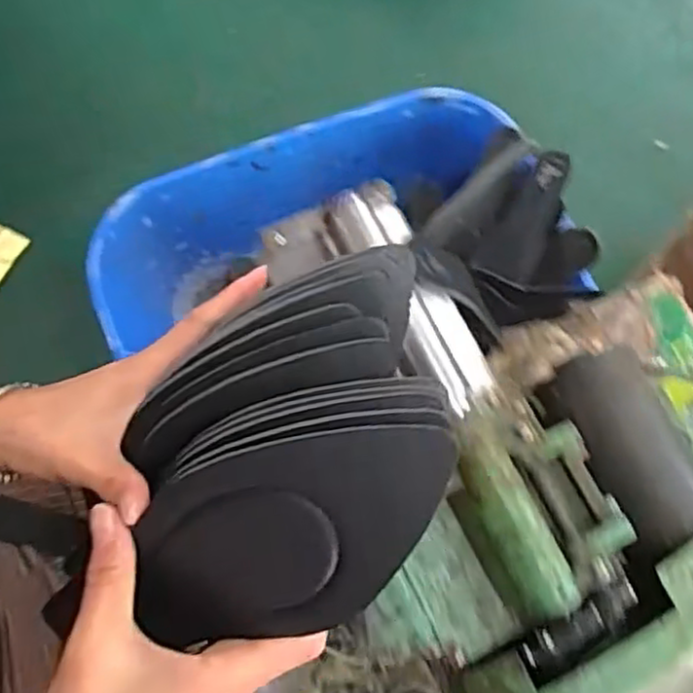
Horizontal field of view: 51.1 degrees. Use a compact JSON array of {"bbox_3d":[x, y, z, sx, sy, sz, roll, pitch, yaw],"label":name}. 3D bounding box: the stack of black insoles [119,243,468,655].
[{"bbox_3d":[-0.027,0.041,0.305,0.130,0.045,0.145,-9,77,-4],"label":"stack of black insoles"}]

